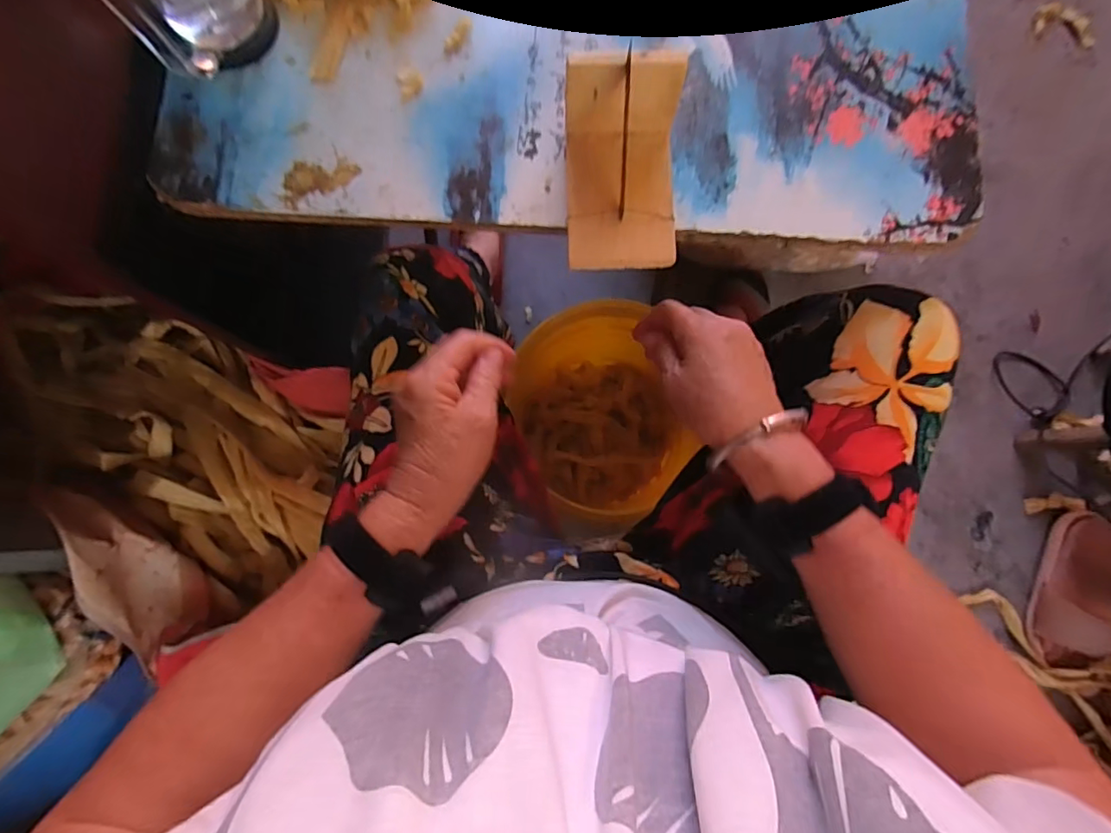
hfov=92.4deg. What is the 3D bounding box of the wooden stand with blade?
[{"bbox_3d":[0.045,-0.164,0.355,0.073,0.066,0.117,-1,81,0],"label":"wooden stand with blade"}]

